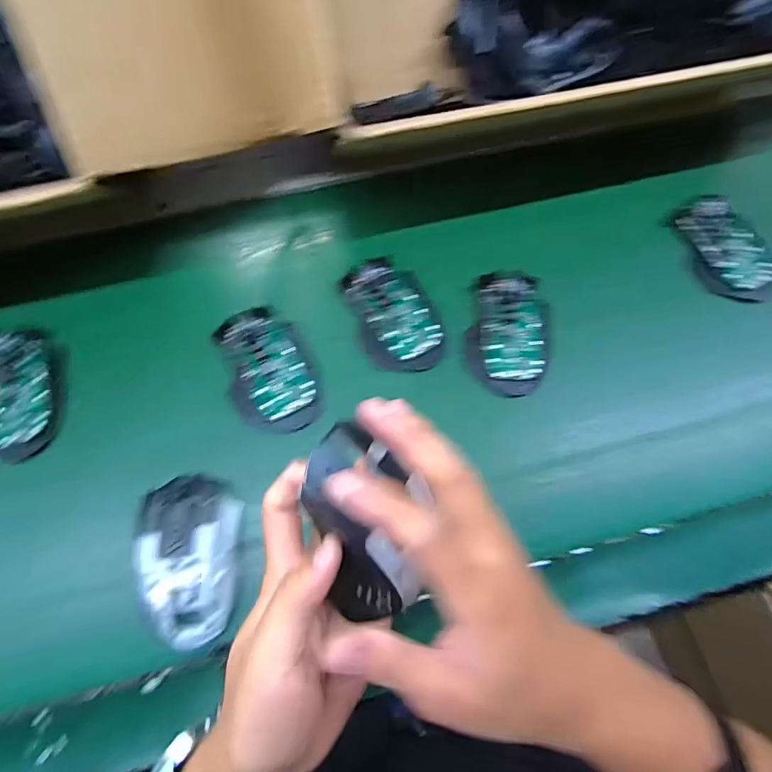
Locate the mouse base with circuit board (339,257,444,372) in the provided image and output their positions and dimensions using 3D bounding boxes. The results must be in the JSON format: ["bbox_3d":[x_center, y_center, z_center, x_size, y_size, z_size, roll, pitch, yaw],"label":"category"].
[{"bbox_3d":[0.008,-0.067,0.433,0.069,0.022,0.117,-20,71,-8],"label":"mouse base with circuit board"}]

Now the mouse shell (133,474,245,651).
[{"bbox_3d":[-0.138,0.120,0.343,0.066,0.033,0.116,-6,69,-3],"label":"mouse shell"}]

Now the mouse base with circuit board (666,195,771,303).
[{"bbox_3d":[0.331,-0.135,0.467,0.064,0.022,0.122,-21,71,-8],"label":"mouse base with circuit board"}]

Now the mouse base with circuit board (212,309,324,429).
[{"bbox_3d":[-0.099,-0.016,0.415,0.070,0.017,0.116,-19,70,-8],"label":"mouse base with circuit board"}]

